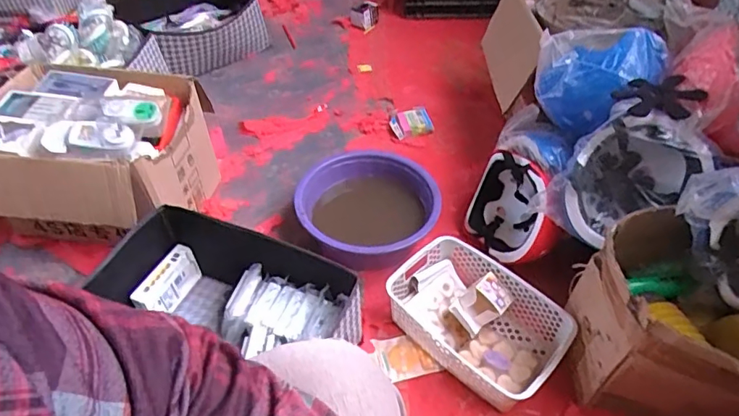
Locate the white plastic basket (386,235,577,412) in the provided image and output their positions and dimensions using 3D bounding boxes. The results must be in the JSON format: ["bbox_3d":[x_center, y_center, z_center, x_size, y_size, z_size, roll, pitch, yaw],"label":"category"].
[{"bbox_3d":[0.192,0.196,0.897,0.197,0.095,0.295,-35,54,-28],"label":"white plastic basket"}]

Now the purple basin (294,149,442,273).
[{"bbox_3d":[0.000,0.005,1.061,0.281,0.122,0.280,-1,46,1],"label":"purple basin"}]

